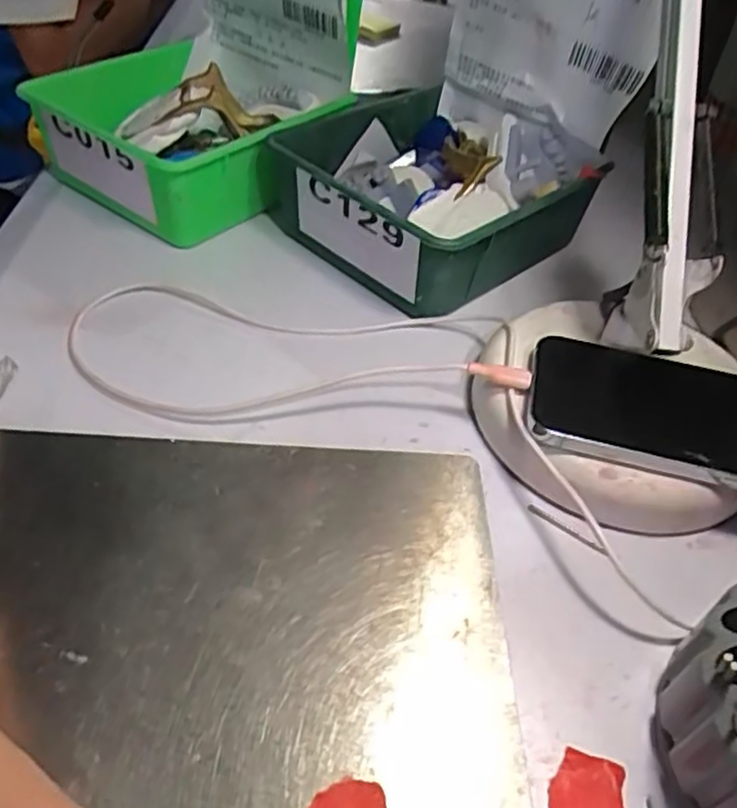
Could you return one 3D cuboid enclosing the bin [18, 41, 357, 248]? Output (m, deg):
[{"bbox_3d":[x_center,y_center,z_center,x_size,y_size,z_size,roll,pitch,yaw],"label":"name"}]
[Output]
[{"bbox_3d":[-0.126,-0.181,0.485,0.162,0.075,0.150,30,49,22],"label":"bin"}]

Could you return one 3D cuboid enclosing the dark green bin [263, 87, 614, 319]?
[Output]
[{"bbox_3d":[0.038,-0.138,0.458,0.171,0.070,0.165,-31,55,-32],"label":"dark green bin"}]

